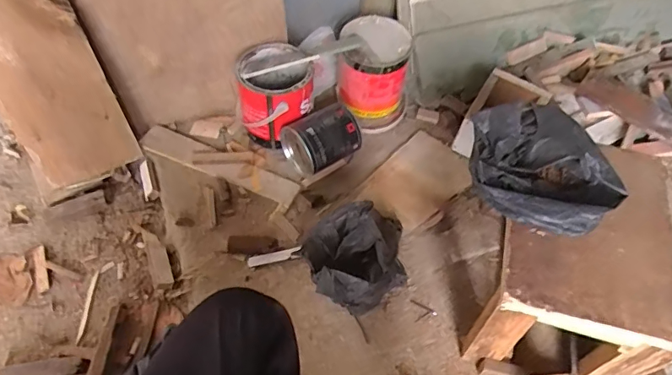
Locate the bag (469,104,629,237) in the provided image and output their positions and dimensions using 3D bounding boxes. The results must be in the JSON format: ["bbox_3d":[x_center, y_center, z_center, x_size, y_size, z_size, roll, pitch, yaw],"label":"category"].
[{"bbox_3d":[0.284,-0.029,0.691,0.154,0.088,0.219,-36,63,-27],"label":"bag"}]

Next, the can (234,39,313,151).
[{"bbox_3d":[-0.123,-0.186,1.001,0.151,0.147,0.166,-10,54,-11],"label":"can"}]

